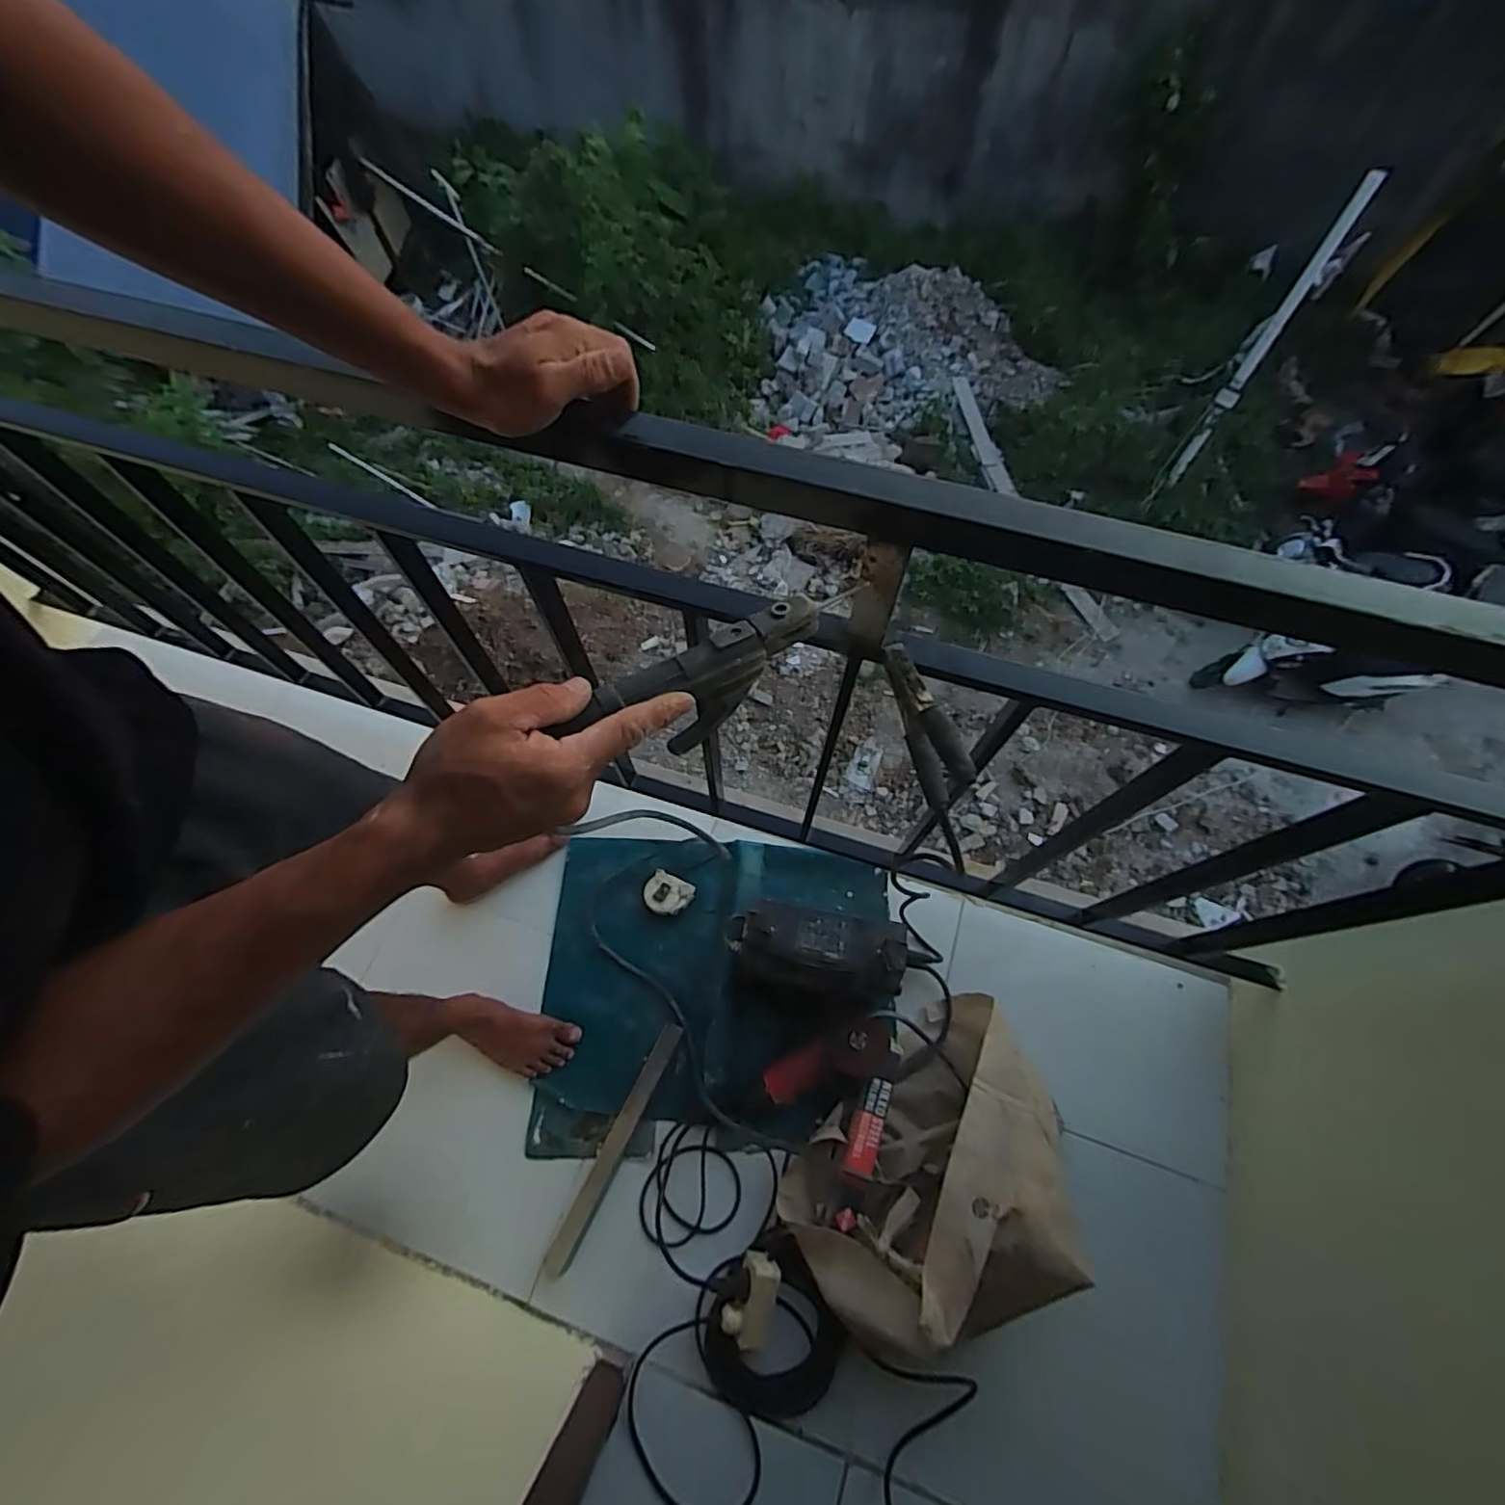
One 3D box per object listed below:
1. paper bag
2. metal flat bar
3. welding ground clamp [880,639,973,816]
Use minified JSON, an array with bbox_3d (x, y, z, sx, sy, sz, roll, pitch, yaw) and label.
[{"bbox_3d":[0.263,0.613,0.932,0.433,0.232,0.360,-23,67,-10],"label":"paper bag"},{"bbox_3d":[-0.223,0.636,1.046,0.036,0.020,0.385,23,68,11],"label":"metal flat bar"},{"bbox_3d":[0.147,-0.026,0.557,0.021,0.057,0.140,-16,66,-7],"label":"welding ground clamp"}]

